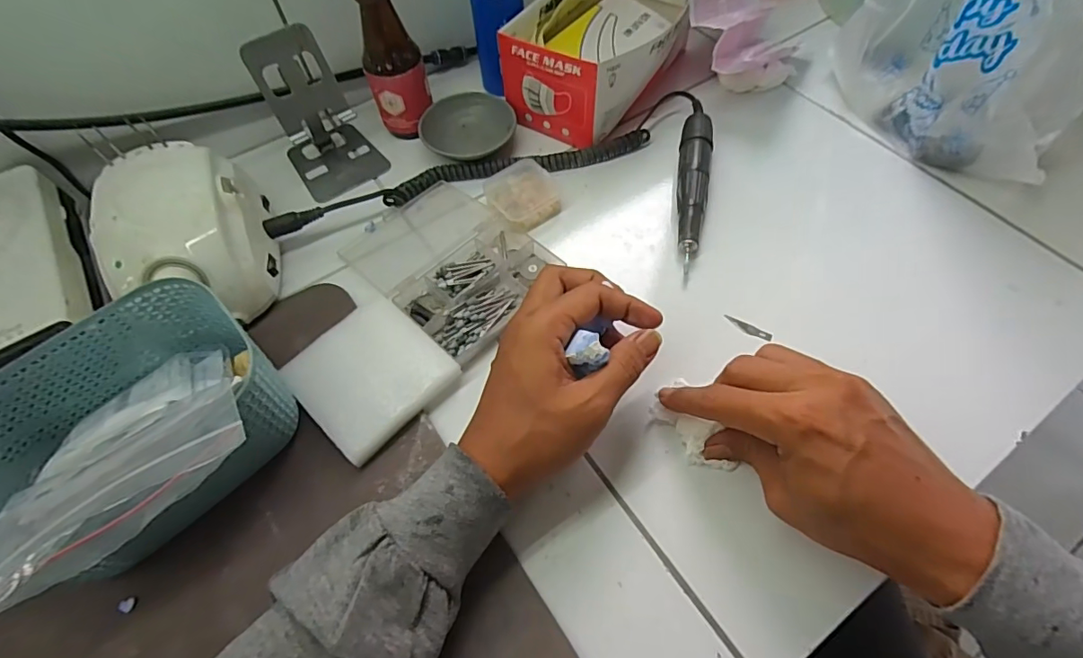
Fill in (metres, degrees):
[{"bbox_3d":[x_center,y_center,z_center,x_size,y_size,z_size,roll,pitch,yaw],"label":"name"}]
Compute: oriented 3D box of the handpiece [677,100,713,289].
[{"bbox_3d":[0.131,-0.130,0.443,0.028,0.022,0.197,10,60,9],"label":"handpiece"}]

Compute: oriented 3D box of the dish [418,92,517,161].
[{"bbox_3d":[-0.069,-0.189,0.484,0.086,0.029,0.082,-1,59,2],"label":"dish"}]

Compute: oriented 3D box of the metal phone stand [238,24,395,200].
[{"bbox_3d":[-0.199,-0.190,0.452,0.078,0.113,0.084,-28,62,-14],"label":"metal phone stand"}]

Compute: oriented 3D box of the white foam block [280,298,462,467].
[{"bbox_3d":[-0.122,0.031,0.361,0.095,0.018,0.092,40,68,23],"label":"white foam block"}]

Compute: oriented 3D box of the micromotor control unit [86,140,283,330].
[{"bbox_3d":[-0.271,-0.068,0.390,0.105,0.072,0.138,-19,60,-8],"label":"micromotor control unit"}]

